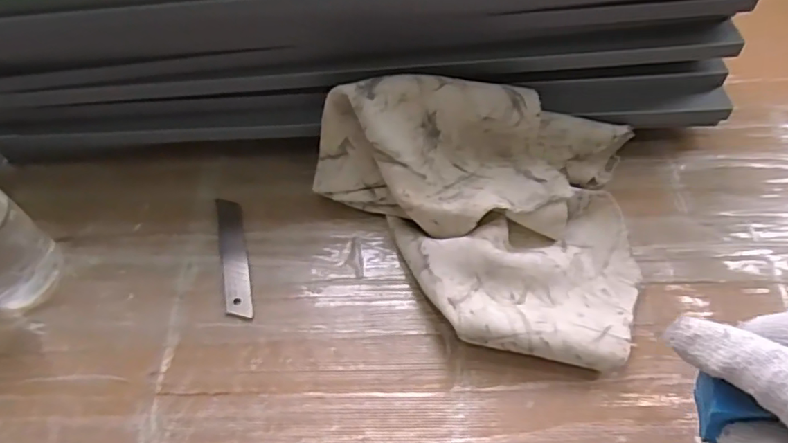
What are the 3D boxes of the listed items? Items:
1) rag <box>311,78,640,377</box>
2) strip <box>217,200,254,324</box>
[{"bbox_3d":[0.051,-0.003,0.335,0.213,0.082,0.166,1,55,4],"label":"rag"},{"bbox_3d":[-0.111,0.023,0.374,0.017,0.005,0.099,-14,52,-7],"label":"strip"}]

